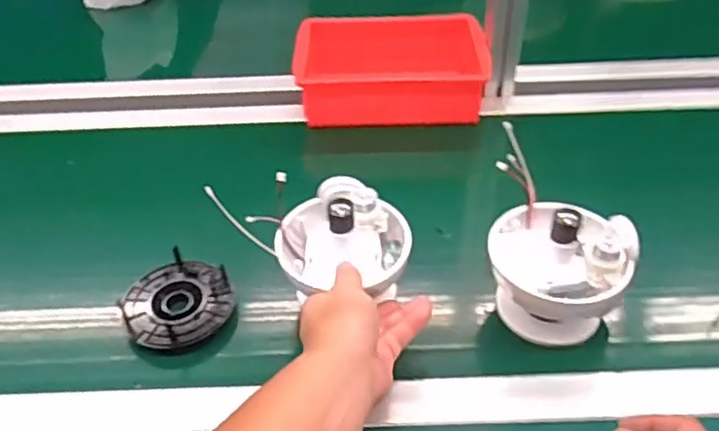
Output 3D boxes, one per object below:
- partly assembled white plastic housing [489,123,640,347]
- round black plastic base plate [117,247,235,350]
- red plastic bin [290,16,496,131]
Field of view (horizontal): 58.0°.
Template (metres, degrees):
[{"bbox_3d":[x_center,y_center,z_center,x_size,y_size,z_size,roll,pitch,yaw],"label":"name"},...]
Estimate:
[{"bbox_3d":[0.174,0.035,0.577,0.121,0.134,0.120,13,44,15],"label":"partly assembled white plastic housing"},{"bbox_3d":[-0.169,0.083,0.610,0.098,0.028,0.101,-1,42,1],"label":"round black plastic base plate"},{"bbox_3d":[0.042,-0.193,0.859,0.243,0.075,0.162,0,42,1],"label":"red plastic bin"}]

